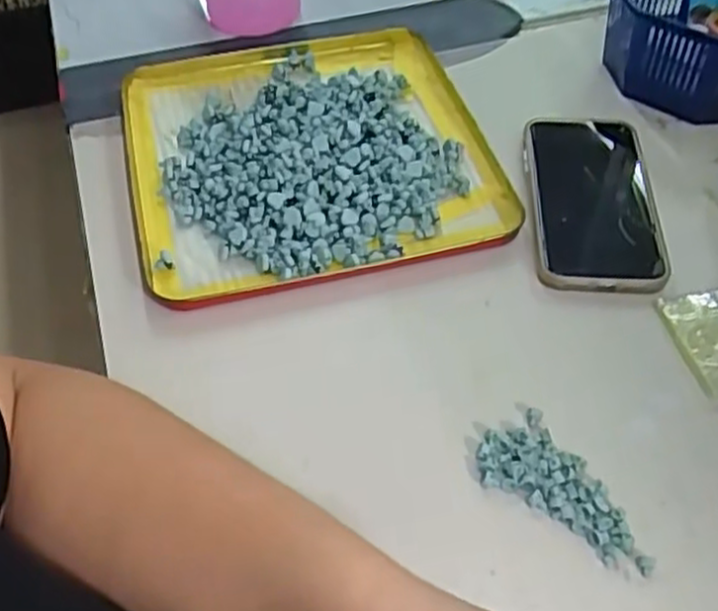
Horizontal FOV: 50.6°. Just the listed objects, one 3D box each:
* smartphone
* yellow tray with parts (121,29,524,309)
[{"bbox_3d":[0.153,-0.073,0.501,0.079,0.011,0.162,4,52,3],"label":"smartphone"},{"bbox_3d":[-0.038,-0.113,0.525,0.236,0.021,0.241,-13,53,-10],"label":"yellow tray with parts"}]

